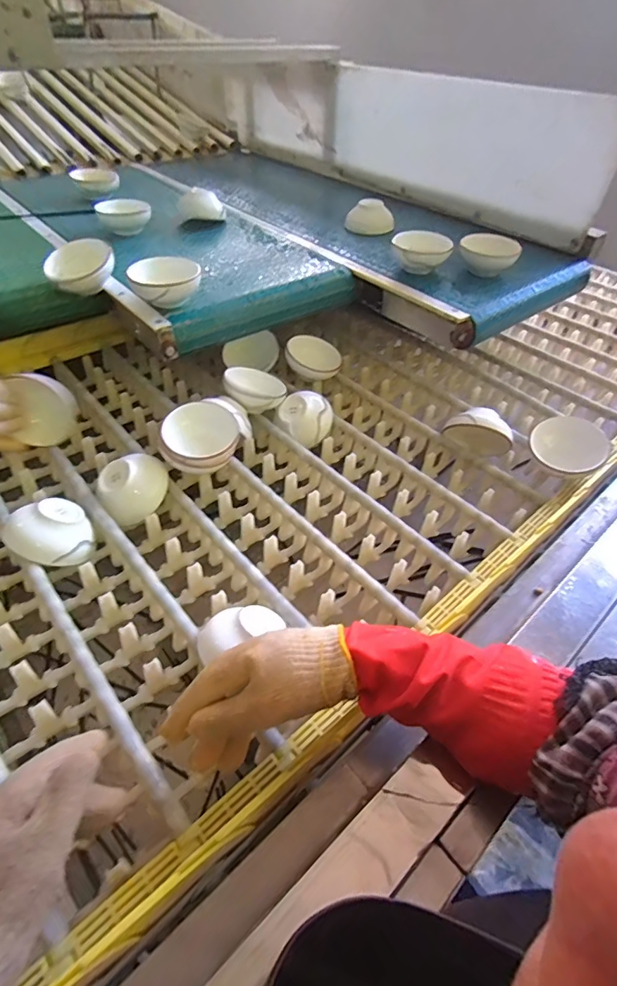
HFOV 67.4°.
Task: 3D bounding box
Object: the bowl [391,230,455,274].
[{"bbox_3d":[0.208,-0.440,0.861,0.104,0.060,0.104,12,46,8],"label":"bowl"}]

